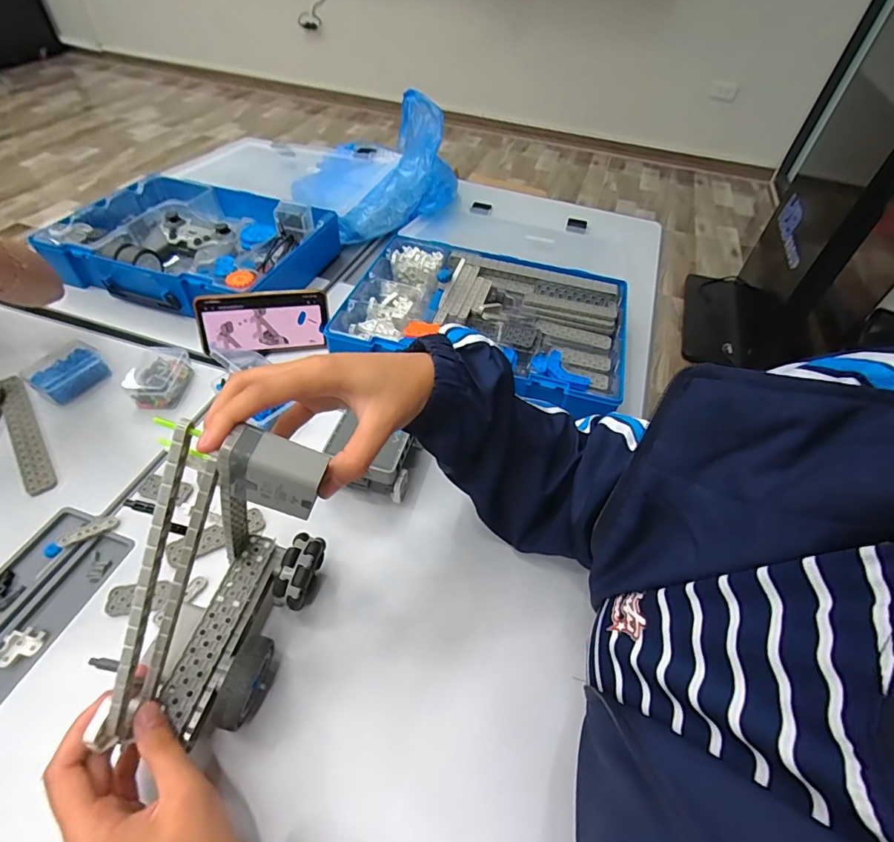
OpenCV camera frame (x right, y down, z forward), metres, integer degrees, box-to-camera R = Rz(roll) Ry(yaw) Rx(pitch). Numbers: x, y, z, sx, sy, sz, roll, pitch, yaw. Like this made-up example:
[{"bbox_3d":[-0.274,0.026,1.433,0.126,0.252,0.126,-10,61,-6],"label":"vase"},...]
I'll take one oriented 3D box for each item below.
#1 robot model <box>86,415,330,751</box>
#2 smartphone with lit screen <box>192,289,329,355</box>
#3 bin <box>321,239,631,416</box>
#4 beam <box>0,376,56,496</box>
[{"bbox_3d":[-0.146,0.121,0.306,0.094,0.206,0.155,17,52,8],"label":"robot model"},{"bbox_3d":[-0.240,-0.129,0.618,0.160,0.077,0.009,-7,23,-14],"label":"smartphone with lit screen"},{"bbox_3d":[0.052,-0.138,0.637,0.361,0.049,0.262,15,49,9],"label":"bin"},{"bbox_3d":[-0.471,0.011,0.524,0.026,0.009,0.196,-30,57,-27],"label":"beam"}]

